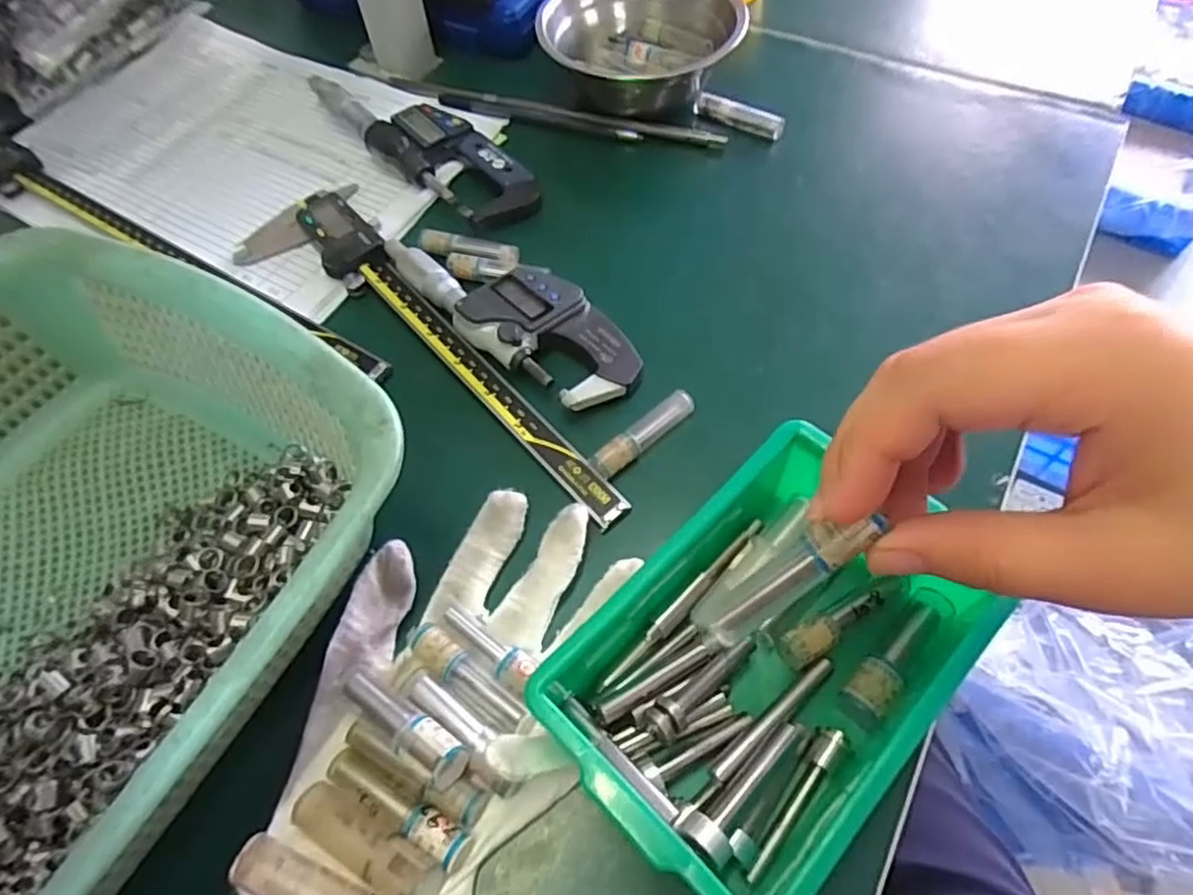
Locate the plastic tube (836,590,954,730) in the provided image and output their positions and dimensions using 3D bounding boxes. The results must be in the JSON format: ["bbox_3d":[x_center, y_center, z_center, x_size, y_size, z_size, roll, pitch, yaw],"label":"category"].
[{"bbox_3d":[0.112,0.077,0.254,0.015,0.015,0.062,38,67,22],"label":"plastic tube"}]

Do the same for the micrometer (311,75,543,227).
[{"bbox_3d":[-0.114,-0.194,0.431,0.175,0.022,0.053,34,65,21],"label":"micrometer"}]

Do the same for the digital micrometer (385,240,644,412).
[{"bbox_3d":[-0.045,-0.075,0.352,0.156,0.021,0.054,38,67,22],"label":"digital micrometer"}]

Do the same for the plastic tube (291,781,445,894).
[{"bbox_3d":[-0.078,0.134,0.232,0.057,0.017,0.021,22,61,15],"label":"plastic tube"}]

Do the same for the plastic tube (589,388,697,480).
[{"bbox_3d":[0.022,-0.007,0.318,0.057,0.009,0.012,-39,65,-20],"label":"plastic tube"}]

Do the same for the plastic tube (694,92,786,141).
[{"bbox_3d":[0.092,-0.214,0.439,0.058,0.012,0.014,24,62,16],"label":"plastic tube"}]

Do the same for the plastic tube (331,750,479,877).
[{"bbox_3d":[-0.070,0.127,0.240,0.059,0.010,0.013,26,63,17],"label":"plastic tube"}]

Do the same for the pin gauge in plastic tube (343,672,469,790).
[{"bbox_3d":[-0.070,0.099,0.247,0.055,0.018,0.015,34,65,21],"label":"pin gauge in plastic tube"}]

